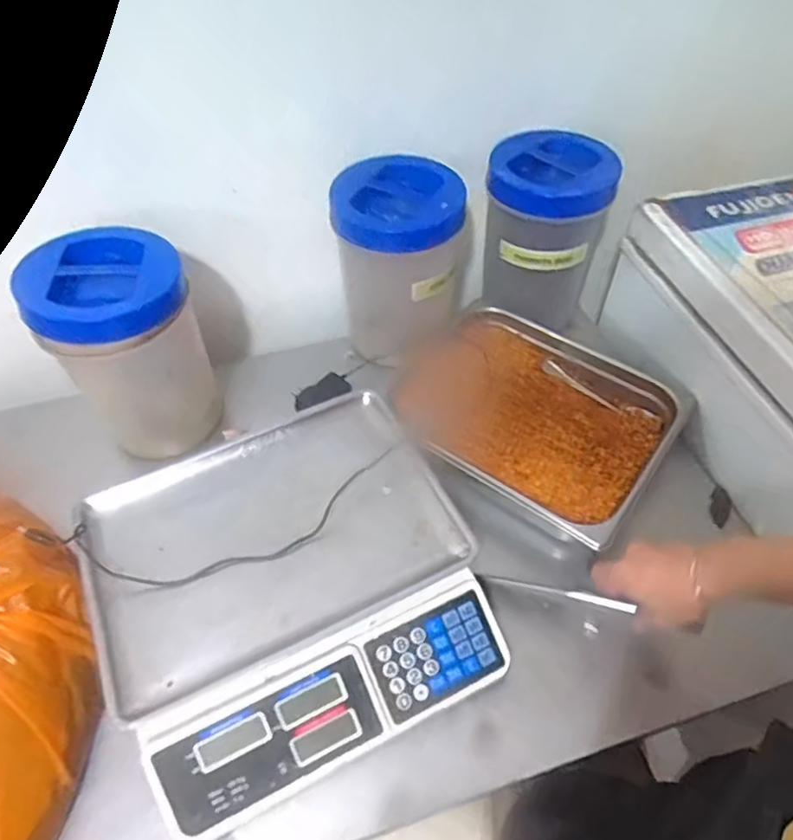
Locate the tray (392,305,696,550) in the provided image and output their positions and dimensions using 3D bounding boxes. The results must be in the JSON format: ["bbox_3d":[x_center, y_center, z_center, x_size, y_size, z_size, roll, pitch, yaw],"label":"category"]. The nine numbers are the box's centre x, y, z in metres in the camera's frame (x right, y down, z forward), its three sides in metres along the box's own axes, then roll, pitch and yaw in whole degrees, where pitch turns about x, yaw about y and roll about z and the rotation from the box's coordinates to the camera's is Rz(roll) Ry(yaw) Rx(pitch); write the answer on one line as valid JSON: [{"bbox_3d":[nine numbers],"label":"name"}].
[{"bbox_3d":[0.158,-0.008,0.773,0.334,0.069,0.267,31,58,23],"label":"tray"}]

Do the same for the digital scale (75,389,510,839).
[{"bbox_3d":[-0.103,0.159,0.600,0.330,0.099,0.318,-23,54,-17],"label":"digital scale"}]

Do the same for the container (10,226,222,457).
[{"bbox_3d":[-0.305,-0.084,0.711,0.154,0.238,0.141,-21,54,-16],"label":"container"}]

